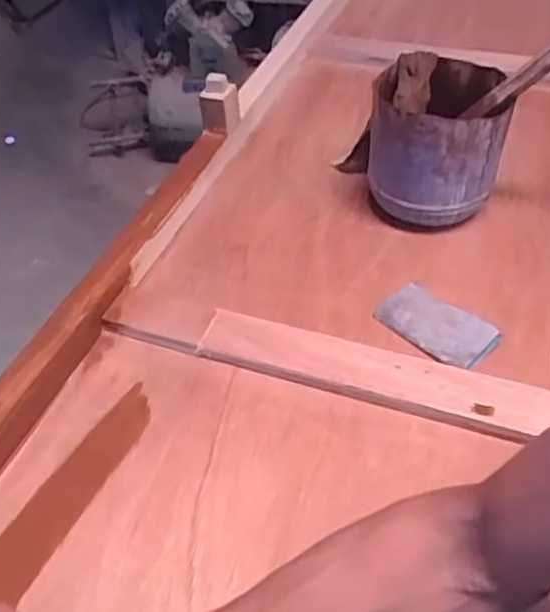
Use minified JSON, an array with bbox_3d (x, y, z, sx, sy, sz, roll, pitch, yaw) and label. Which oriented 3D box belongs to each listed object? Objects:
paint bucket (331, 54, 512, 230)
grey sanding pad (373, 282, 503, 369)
[{"bbox_3d":[0.173,-0.192,0.756,0.164,0.157,0.164,-1,42,1],"label":"paint bucket"},{"bbox_3d":[0.166,0.016,0.649,0.069,0.007,0.114,-33,50,-30],"label":"grey sanding pad"}]

